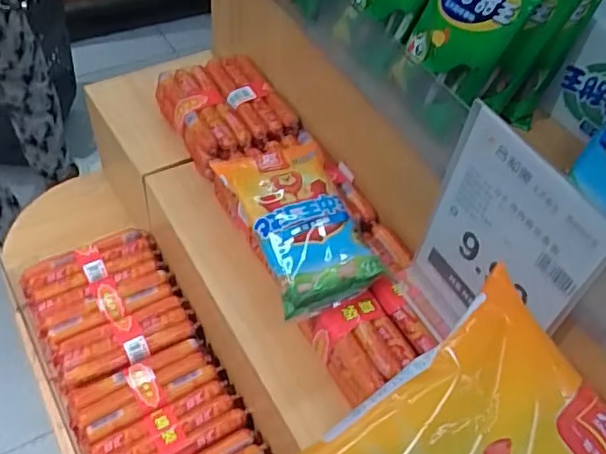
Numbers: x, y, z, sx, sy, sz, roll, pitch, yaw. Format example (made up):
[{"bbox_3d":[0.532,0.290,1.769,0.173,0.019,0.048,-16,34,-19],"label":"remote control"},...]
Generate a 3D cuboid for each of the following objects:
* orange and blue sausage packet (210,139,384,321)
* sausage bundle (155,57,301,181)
[{"bbox_3d":[0.001,-0.012,0.639,0.119,0.035,0.219,-15,53,-18],"label":"orange and blue sausage packet"},{"bbox_3d":[-0.100,-0.148,0.809,0.145,0.054,0.168,-17,54,-20],"label":"sausage bundle"}]

